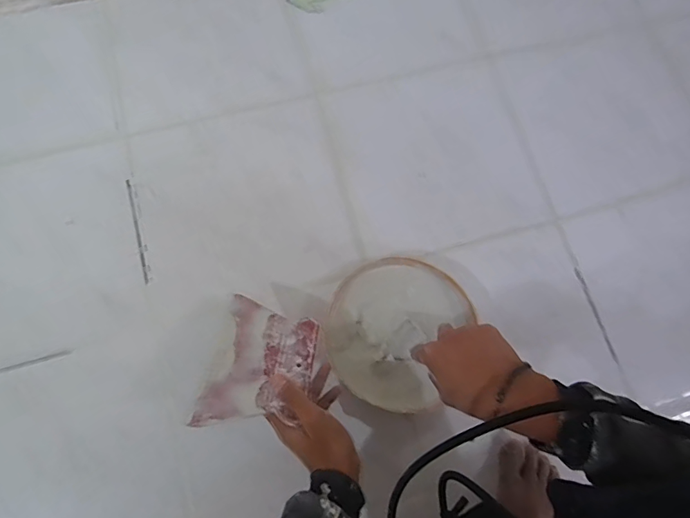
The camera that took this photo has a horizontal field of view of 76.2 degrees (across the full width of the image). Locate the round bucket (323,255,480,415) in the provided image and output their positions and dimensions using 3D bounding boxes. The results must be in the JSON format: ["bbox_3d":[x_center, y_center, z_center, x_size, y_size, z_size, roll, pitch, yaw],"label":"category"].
[{"bbox_3d":[0.064,0.092,0.584,0.171,0.048,0.192,24,75,4],"label":"round bucket"}]

